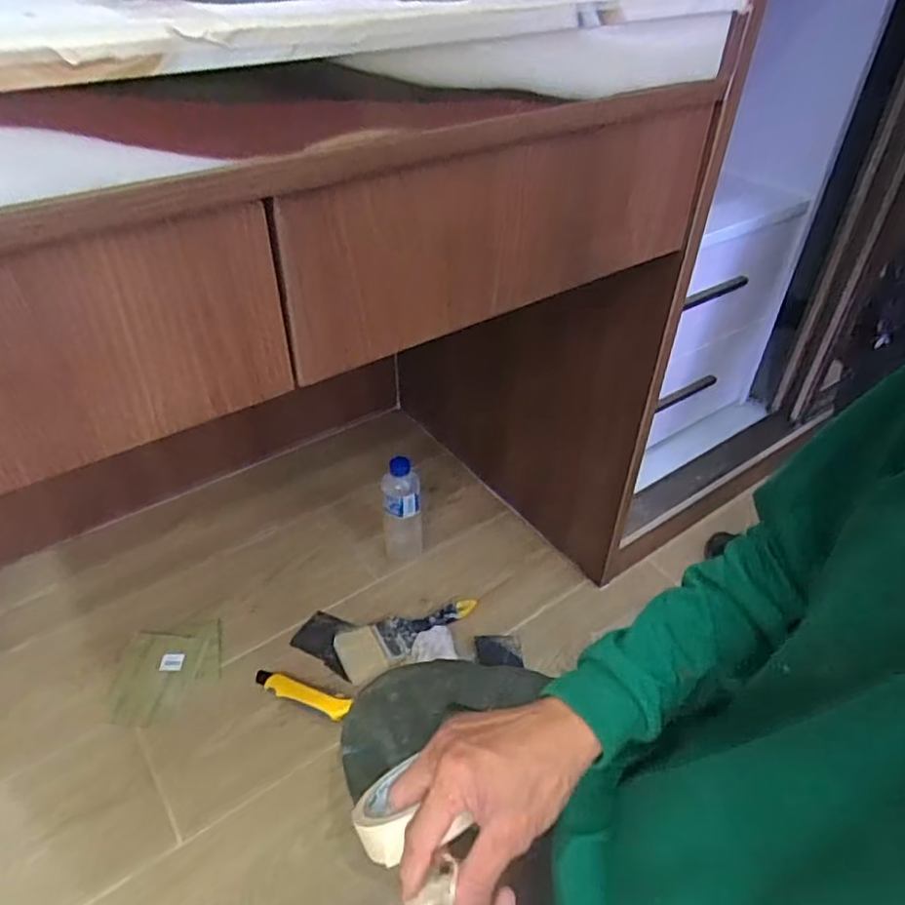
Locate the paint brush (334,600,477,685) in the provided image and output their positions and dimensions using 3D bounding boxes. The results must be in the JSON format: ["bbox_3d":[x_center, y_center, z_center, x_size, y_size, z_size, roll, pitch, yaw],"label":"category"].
[{"bbox_3d":[-0.067,0.274,1.002,0.219,0.019,0.085,-16,44,-20],"label":"paint brush"}]

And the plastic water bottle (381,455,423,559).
[{"bbox_3d":[-0.082,0.090,1.068,0.067,0.196,0.072,0,41,-3],"label":"plastic water bottle"}]

